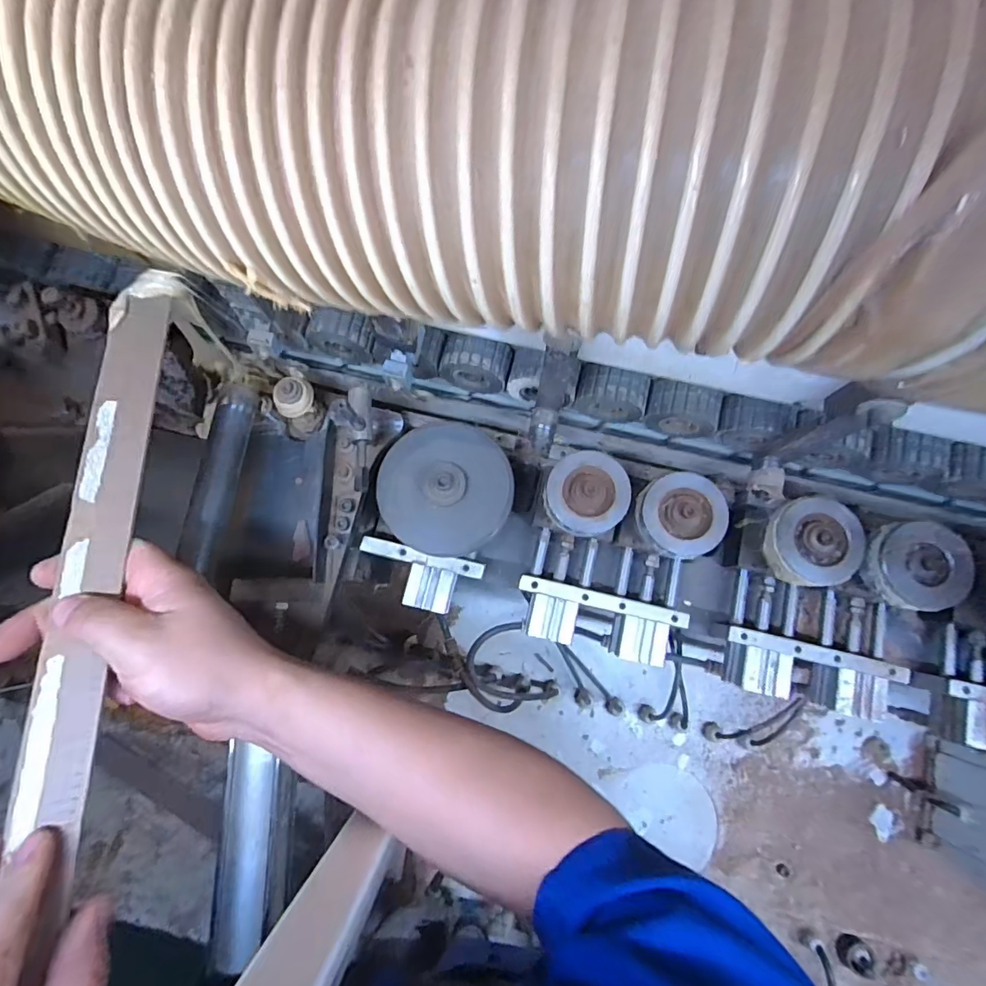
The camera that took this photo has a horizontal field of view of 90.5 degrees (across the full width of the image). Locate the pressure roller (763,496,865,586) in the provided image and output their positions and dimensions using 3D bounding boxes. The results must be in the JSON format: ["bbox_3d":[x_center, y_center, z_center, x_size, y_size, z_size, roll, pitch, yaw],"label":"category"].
[{"bbox_3d":[0.282,0.043,0.426,0.074,0.030,0.073,-6,79,0],"label":"pressure roller"}]

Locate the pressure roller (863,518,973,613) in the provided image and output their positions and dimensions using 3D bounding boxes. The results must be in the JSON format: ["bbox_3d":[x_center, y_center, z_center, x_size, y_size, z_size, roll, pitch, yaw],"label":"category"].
[{"bbox_3d":[0.363,0.062,0.418,0.077,0.023,0.071,0,79,1],"label":"pressure roller"}]

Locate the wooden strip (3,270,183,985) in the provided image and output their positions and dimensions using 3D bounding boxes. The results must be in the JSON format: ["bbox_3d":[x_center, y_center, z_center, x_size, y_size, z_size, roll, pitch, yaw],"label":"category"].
[{"bbox_3d":[-0.236,0.035,0.291,0.035,0.007,0.388,3,73,-18],"label":"wooden strip"}]

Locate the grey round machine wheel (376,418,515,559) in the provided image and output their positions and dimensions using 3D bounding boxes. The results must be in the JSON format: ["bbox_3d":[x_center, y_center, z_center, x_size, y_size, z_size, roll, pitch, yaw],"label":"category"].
[{"bbox_3d":[-0.043,-0.005,0.432,0.116,0.032,0.112,0,79,1],"label":"grey round machine wheel"}]

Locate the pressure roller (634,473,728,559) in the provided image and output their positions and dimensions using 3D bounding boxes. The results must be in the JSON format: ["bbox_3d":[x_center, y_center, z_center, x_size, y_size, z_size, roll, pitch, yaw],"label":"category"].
[{"bbox_3d":[0.166,0.019,0.427,0.071,0.020,0.072,0,79,1],"label":"pressure roller"}]

